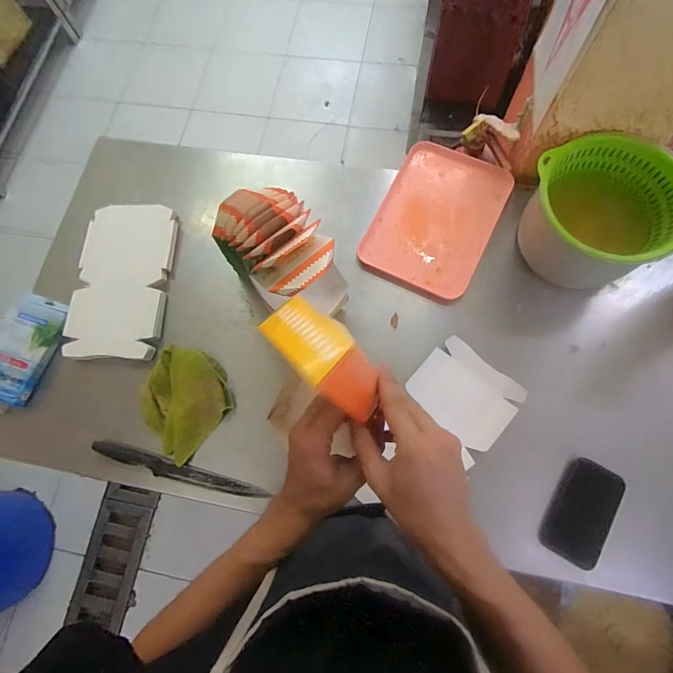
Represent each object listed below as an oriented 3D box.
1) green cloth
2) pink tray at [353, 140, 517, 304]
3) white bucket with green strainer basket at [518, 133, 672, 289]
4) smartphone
[{"bbox_3d":[-0.272,0.107,0.675,0.153,0.059,0.169,37,80,12],"label":"green cloth"},{"bbox_3d":[0.194,-0.235,0.753,0.216,0.021,0.300,26,78,10],"label":"pink tray"},{"bbox_3d":[0.447,-0.204,0.678,0.218,0.157,0.226,-1,75,3],"label":"white bucket with green strainer basket"},{"bbox_3d":[0.383,0.272,0.604,0.084,0.007,0.150,27,82,22],"label":"smartphone"}]

